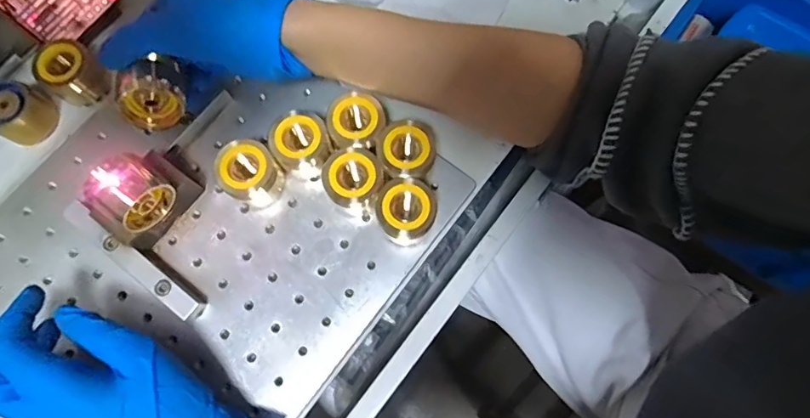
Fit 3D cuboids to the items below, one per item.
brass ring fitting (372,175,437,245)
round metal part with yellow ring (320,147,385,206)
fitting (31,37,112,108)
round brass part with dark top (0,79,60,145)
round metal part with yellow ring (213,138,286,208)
[{"bbox_3d":[0.000,0.001,0.338,0.041,0.040,0.039,0,77,-2],"label":"brass ring fitting"},{"bbox_3d":[-0.036,-0.020,0.342,0.041,0.038,0.037,8,77,0],"label":"round metal part with yellow ring"},{"bbox_3d":[-0.255,-0.105,0.367,0.042,0.033,0.040,34,78,6],"label":"fitting"},{"bbox_3d":[-0.289,-0.072,0.362,0.034,0.031,0.039,35,78,6],"label":"round brass part with dark top"},{"bbox_3d":[-0.108,-0.024,0.339,0.035,0.043,0.038,0,77,-2],"label":"round metal part with yellow ring"}]

